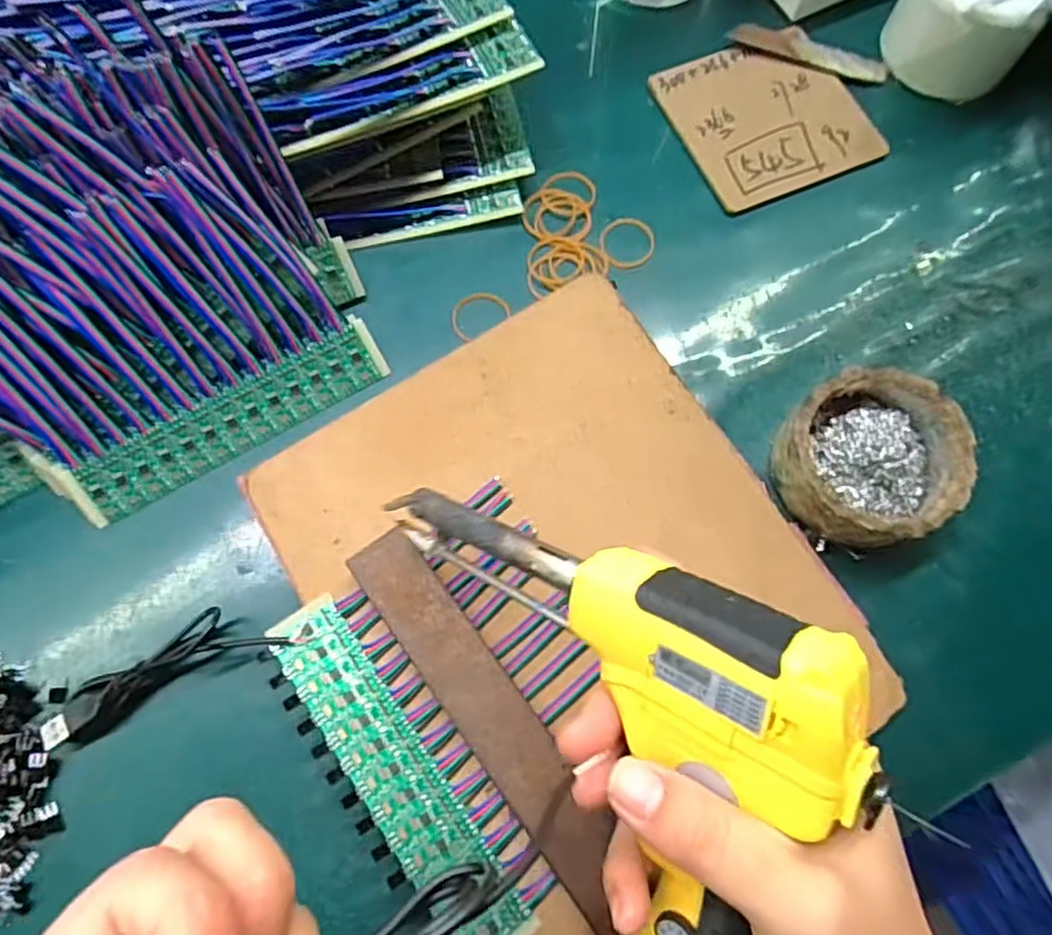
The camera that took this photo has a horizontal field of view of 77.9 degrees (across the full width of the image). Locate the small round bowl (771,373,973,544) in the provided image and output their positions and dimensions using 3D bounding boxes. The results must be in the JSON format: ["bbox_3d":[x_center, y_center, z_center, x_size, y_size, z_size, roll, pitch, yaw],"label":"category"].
[{"bbox_3d":[0.169,-0.004,0.323,0.084,0.040,0.079,0,73,-1],"label":"small round bowl"}]

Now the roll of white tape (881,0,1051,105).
[{"bbox_3d":[0.276,-0.286,0.404,0.080,0.053,0.096,34,75,9],"label":"roll of white tape"}]

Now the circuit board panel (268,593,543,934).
[{"bbox_3d":[-0.056,0.130,0.278,0.032,0.004,0.164,-33,75,-17],"label":"circuit board panel"}]

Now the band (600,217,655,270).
[{"bbox_3d":[0.059,-0.131,0.378,0.031,0.004,0.037,19,73,5],"label":"band"}]

